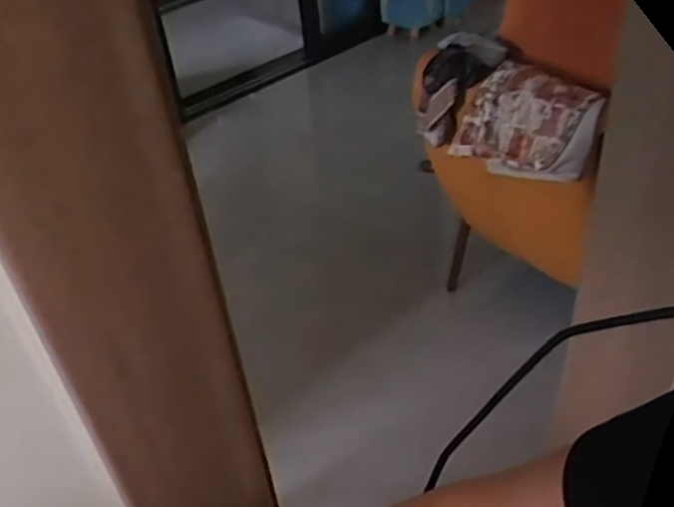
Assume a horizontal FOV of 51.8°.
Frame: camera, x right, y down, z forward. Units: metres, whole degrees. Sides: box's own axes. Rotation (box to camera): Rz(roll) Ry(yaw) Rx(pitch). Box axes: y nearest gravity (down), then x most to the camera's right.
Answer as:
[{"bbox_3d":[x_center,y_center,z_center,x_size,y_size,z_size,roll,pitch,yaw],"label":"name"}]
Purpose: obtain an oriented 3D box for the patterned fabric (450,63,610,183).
[{"bbox_3d":[0.378,-0.252,1.380,0.252,0.216,0.061,34,24,29],"label":"patterned fabric"}]

